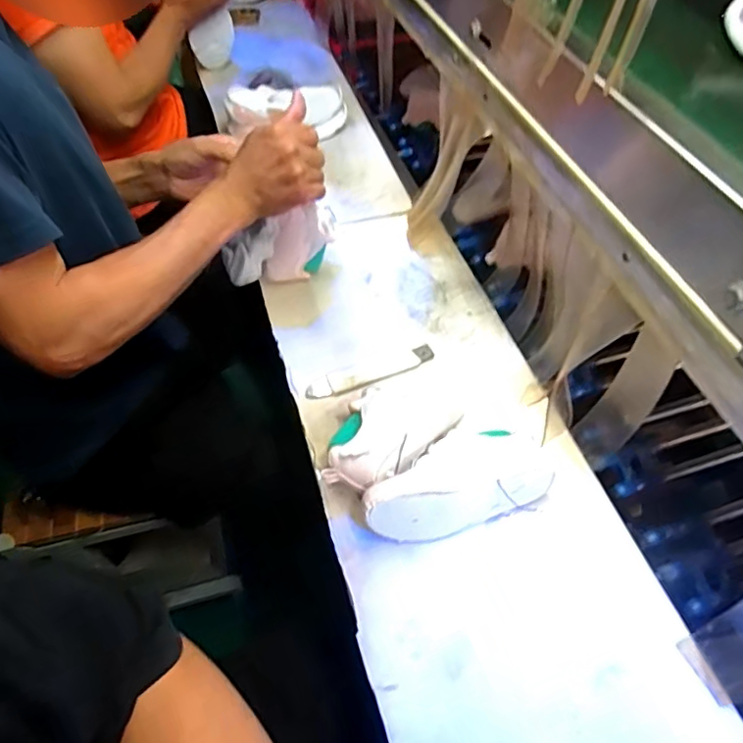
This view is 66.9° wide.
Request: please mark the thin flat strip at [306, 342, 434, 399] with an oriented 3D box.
[{"bbox_3d":[0.000,0.000,0.692,0.164,0.006,0.032,-17,55,-16],"label":"thin flat strip"}]

